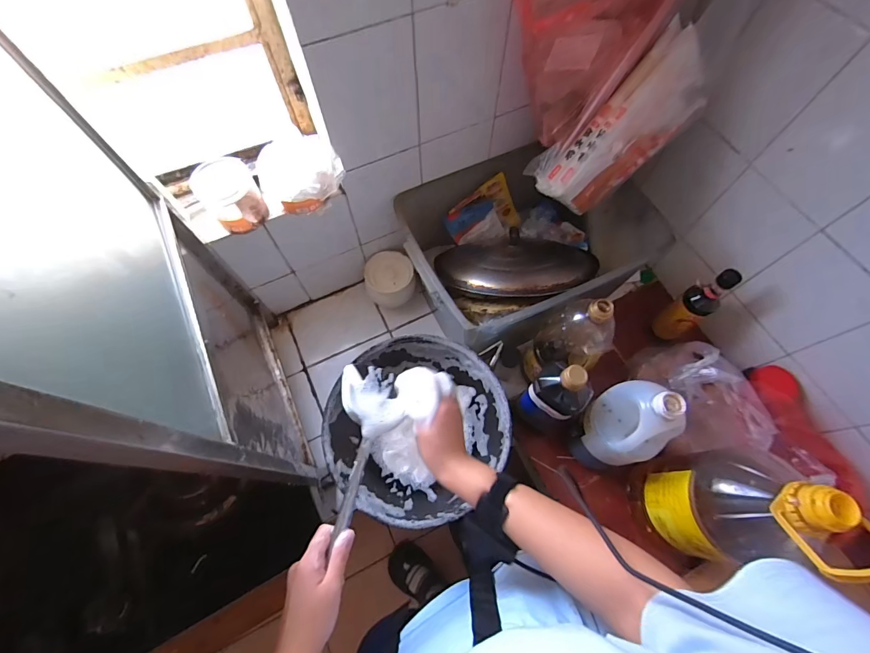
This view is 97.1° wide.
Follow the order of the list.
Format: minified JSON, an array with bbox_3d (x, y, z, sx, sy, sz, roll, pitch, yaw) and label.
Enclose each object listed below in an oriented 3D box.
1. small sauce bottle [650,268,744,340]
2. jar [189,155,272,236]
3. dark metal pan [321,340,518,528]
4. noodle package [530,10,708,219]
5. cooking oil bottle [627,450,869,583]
[{"bbox_3d":[0.489,-0.037,0.731,0.058,0.189,0.054,-36,71,-15],"label":"small sauce bottle"},{"bbox_3d":[-0.317,-0.204,0.605,0.081,0.092,0.069,-36,71,-15],"label":"jar"},{"bbox_3d":[-0.034,0.183,0.716,0.313,0.118,0.303,0,66,-1],"label":"dark metal pan"},{"bbox_3d":[0.305,-0.308,0.629,0.269,0.122,0.092,-45,69,22],"label":"noodle package"},{"bbox_3d":[0.409,0.251,0.542,0.116,0.310,0.130,-5,66,-3],"label":"cooking oil bottle"}]

